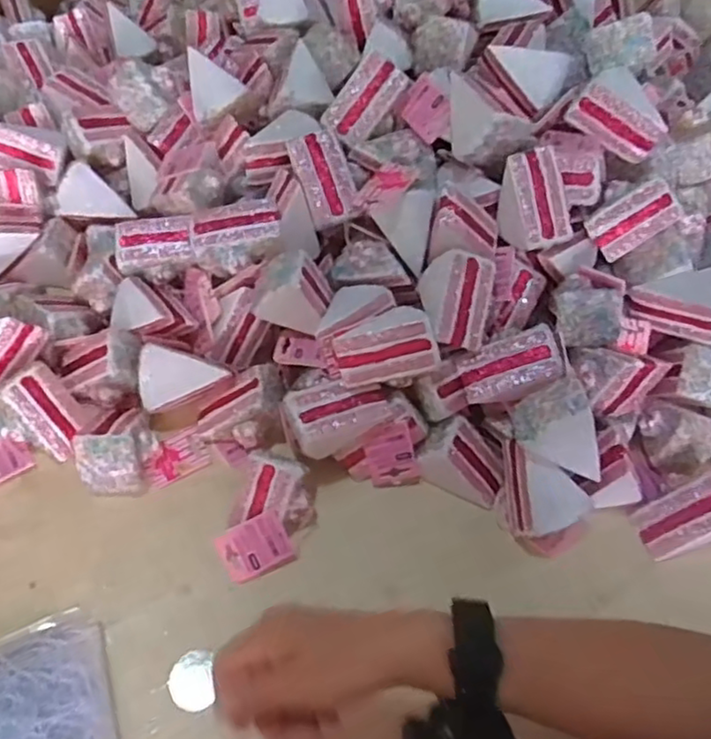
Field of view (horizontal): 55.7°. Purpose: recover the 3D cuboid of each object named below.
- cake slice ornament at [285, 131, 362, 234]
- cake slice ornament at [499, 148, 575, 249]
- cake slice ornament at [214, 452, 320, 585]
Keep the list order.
[{"bbox_3d":[-0.031,-0.192,0.689,0.053,0.050,0.092,-20,95,-6],"label":"cake slice ornament"},{"bbox_3d":[0.175,-0.166,0.670,0.056,0.048,0.096,-15,96,-17],"label":"cake slice ornament"},{"bbox_3d":[-0.079,0.132,0.608,0.067,0.069,0.109,21,56,9],"label":"cake slice ornament"}]

